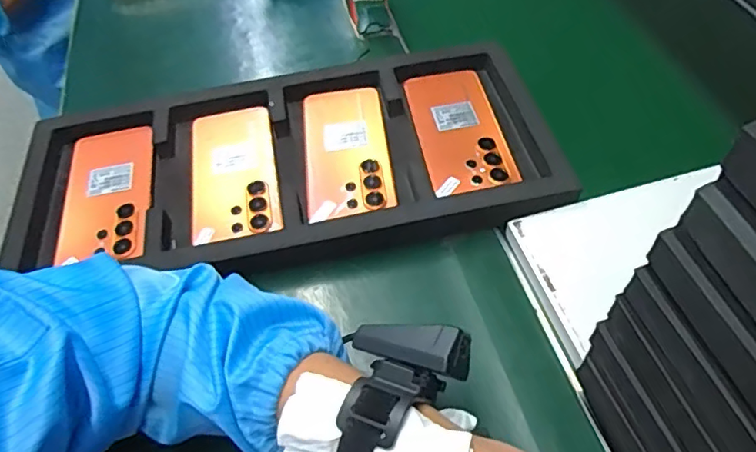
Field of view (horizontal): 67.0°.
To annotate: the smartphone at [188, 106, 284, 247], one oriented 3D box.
[{"bbox_3d":[-0.134,-0.050,0.524,0.079,0.010,0.170,-12,52,-4],"label":"smartphone"}]

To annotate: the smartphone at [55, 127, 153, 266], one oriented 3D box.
[{"bbox_3d":[-0.252,-0.031,0.527,0.086,0.016,0.156,-16,52,2],"label":"smartphone"}]

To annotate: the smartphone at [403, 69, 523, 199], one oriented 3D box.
[{"bbox_3d":[0.076,-0.090,0.539,0.077,0.007,0.165,-10,51,-1],"label":"smartphone"}]

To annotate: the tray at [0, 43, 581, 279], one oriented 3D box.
[{"bbox_3d":[-0.086,-0.054,0.530,0.477,0.034,0.214,-9,52,-2],"label":"tray"}]

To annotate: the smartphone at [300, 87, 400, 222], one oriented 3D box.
[{"bbox_3d":[-0.030,-0.072,0.534,0.077,0.008,0.172,-9,51,-1],"label":"smartphone"}]

